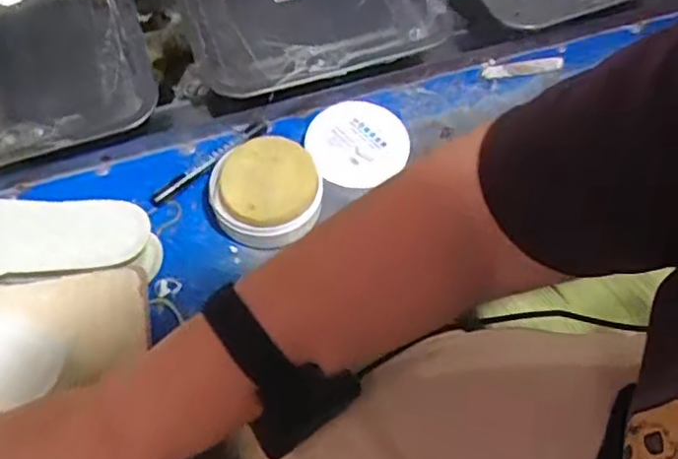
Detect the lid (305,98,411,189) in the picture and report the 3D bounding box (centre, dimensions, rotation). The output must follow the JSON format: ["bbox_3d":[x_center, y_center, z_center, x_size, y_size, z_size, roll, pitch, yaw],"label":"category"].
[{"bbox_3d":[0.019,-0.090,0.640,0.106,0.017,0.087,-31,76,-17],"label":"lid"}]

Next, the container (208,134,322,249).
[{"bbox_3d":[-0.071,-0.037,0.598,0.102,0.051,0.098,0,58,0],"label":"container"}]

